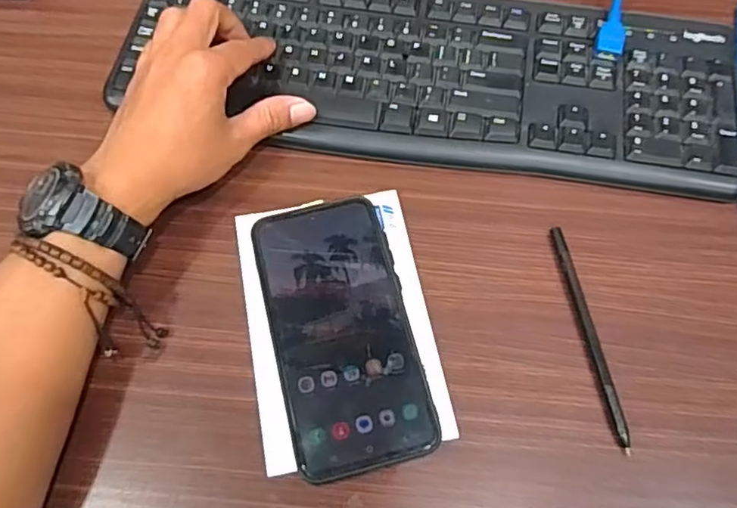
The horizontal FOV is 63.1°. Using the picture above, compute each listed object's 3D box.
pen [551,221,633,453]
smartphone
[{"bbox_3d":[0.132,0.047,0.360,0.007,0.006,0.139,-8,66,-4],"label":"pen"},{"bbox_3d":[-0.016,0.043,0.356,0.079,0.016,0.163,-13,67,-6],"label":"smartphone"}]

